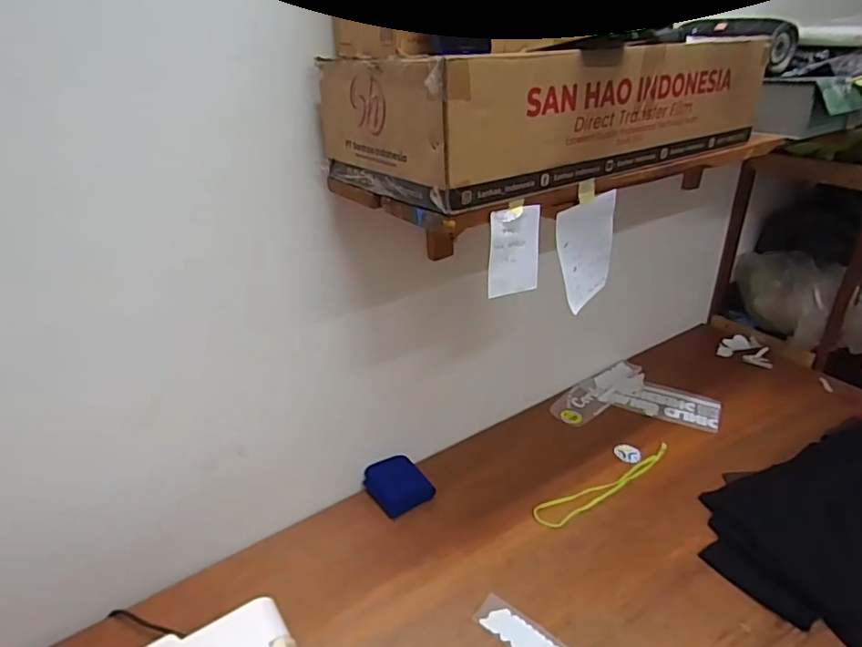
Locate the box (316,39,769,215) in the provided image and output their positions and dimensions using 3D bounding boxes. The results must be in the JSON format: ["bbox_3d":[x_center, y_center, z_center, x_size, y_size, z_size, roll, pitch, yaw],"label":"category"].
[{"bbox_3d":[0.194,-0.316,0.792,0.632,0.149,0.282,-17,32,-25],"label":"box"}]

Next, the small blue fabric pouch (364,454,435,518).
[{"bbox_3d":[-0.067,0.328,1.120,0.109,0.043,0.119,-21,34,-30],"label":"small blue fabric pouch"}]

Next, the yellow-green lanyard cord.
[{"bbox_3d":[0.372,0.328,1.129,0.385,0.009,0.059,-16,33,-27],"label":"yellow-green lanyard cord"}]

